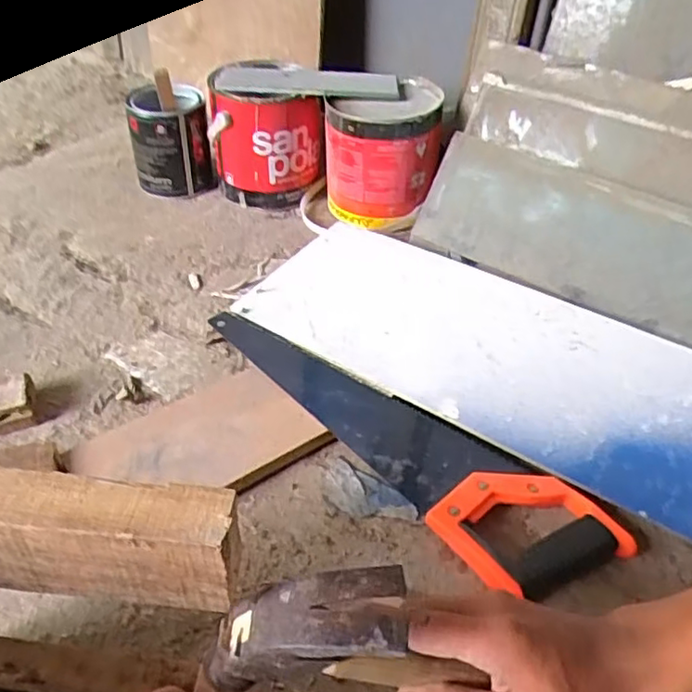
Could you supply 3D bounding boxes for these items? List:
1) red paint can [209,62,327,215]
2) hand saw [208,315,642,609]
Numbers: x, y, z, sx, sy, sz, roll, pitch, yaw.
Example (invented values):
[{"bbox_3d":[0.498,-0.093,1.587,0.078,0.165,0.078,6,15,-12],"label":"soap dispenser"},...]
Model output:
[{"bbox_3d":[-0.108,-0.281,0.872,0.146,0.164,0.123,-3,42,-7],"label":"red paint can"},{"bbox_3d":[0.041,0.079,0.598,0.416,0.033,0.115,33,49,28],"label":"hand saw"}]

